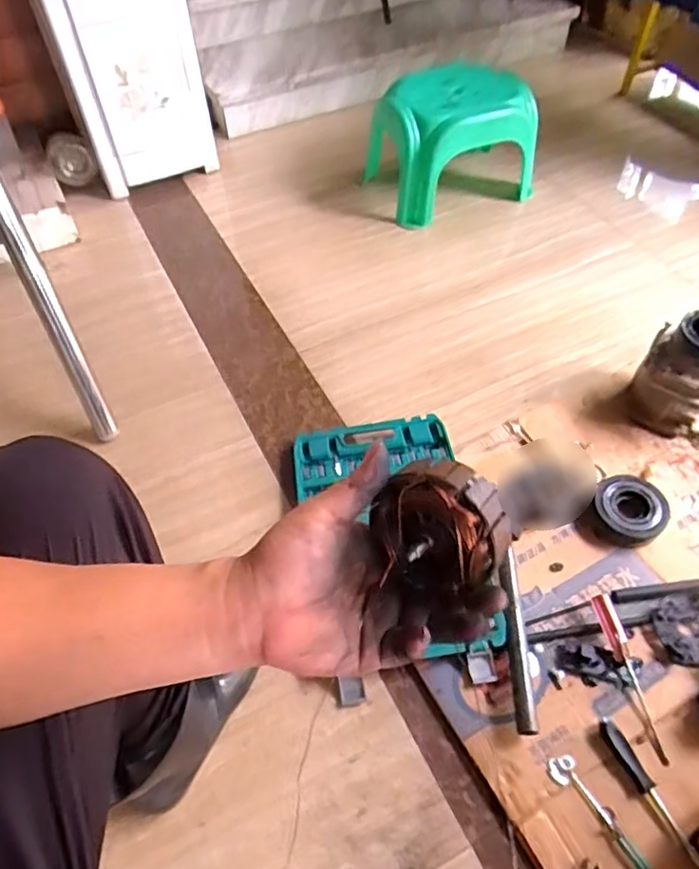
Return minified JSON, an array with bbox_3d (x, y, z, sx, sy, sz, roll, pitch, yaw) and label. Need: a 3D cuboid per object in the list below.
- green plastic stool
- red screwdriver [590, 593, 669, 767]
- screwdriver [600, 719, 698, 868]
[{"bbox_3d":[0.244,-0.713,1.427,0.345,0.247,0.284,-16,52,-13],"label":"green plastic stool"},{"bbox_3d":[0.348,0.296,0.742,0.023,0.022,0.190,-8,59,-6],"label":"red screwdriver"},{"bbox_3d":[0.332,0.395,0.665,0.017,0.021,0.151,-19,53,-15],"label":"screwdriver"}]

